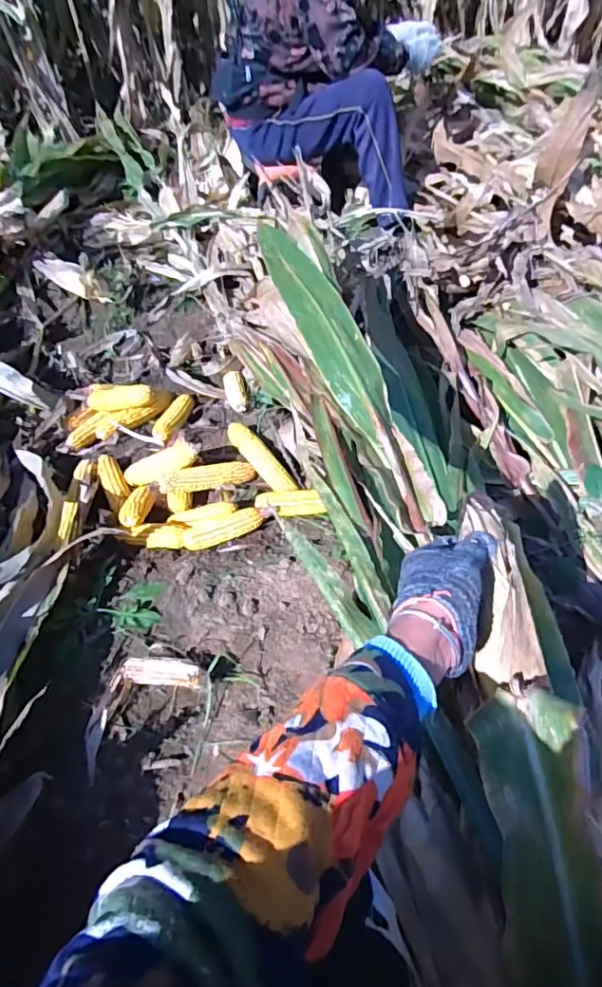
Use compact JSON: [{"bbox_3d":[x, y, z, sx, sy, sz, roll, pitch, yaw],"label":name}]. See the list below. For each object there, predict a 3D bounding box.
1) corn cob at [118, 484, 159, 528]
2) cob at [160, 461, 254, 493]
[{"bbox_3d":[-0.329,0.023,1.069,0.053,0.045,0.099,27,70,24],"label":"corn cob"},{"bbox_3d":[-0.190,-0.038,1.107,0.193,0.043,0.055,-12,48,-30],"label":"cob"}]

